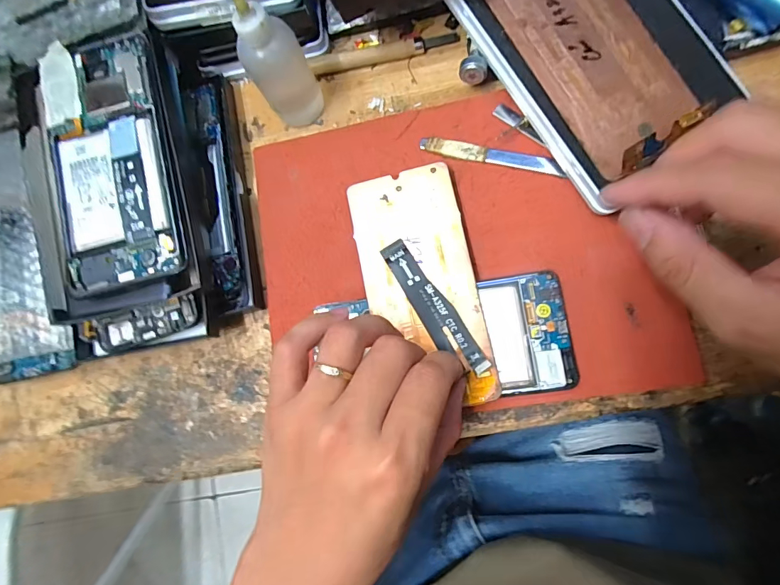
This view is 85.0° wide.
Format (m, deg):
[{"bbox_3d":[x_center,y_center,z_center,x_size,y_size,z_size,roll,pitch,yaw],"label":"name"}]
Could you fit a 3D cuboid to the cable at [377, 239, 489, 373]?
[{"bbox_3d":[0.026,0.008,0.259,0.020,0.007,0.094,-32,79,2],"label":"cable"}]

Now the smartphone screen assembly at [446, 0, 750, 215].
[{"bbox_3d":[0.116,-0.151,0.253,0.101,0.013,0.162,-32,82,4],"label":"smartphone screen assembly"}]

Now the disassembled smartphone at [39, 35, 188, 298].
[{"bbox_3d":[-0.166,-0.078,0.254,0.068,0.013,0.149,-13,84,6],"label":"disassembled smartphone"}]

